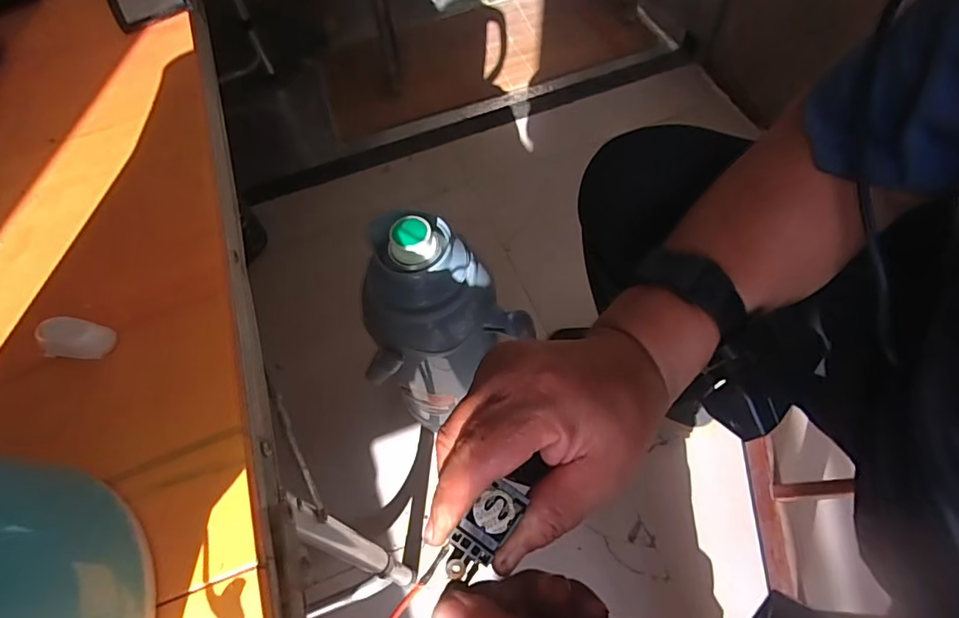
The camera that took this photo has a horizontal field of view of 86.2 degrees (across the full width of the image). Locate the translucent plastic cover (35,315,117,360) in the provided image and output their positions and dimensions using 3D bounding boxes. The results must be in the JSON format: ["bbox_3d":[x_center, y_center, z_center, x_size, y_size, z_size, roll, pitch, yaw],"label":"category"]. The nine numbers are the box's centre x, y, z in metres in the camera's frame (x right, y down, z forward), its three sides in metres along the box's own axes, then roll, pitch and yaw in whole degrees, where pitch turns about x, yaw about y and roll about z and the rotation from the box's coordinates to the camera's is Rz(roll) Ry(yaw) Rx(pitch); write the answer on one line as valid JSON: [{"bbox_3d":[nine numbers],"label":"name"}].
[{"bbox_3d":[-0.216,0.016,0.275,0.036,0.017,0.018,3,61,6],"label":"translucent plastic cover"}]

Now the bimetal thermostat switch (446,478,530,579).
[{"bbox_3d":[0.002,0.096,0.223,0.018,0.007,0.044,34,79,21],"label":"bimetal thermostat switch"}]

